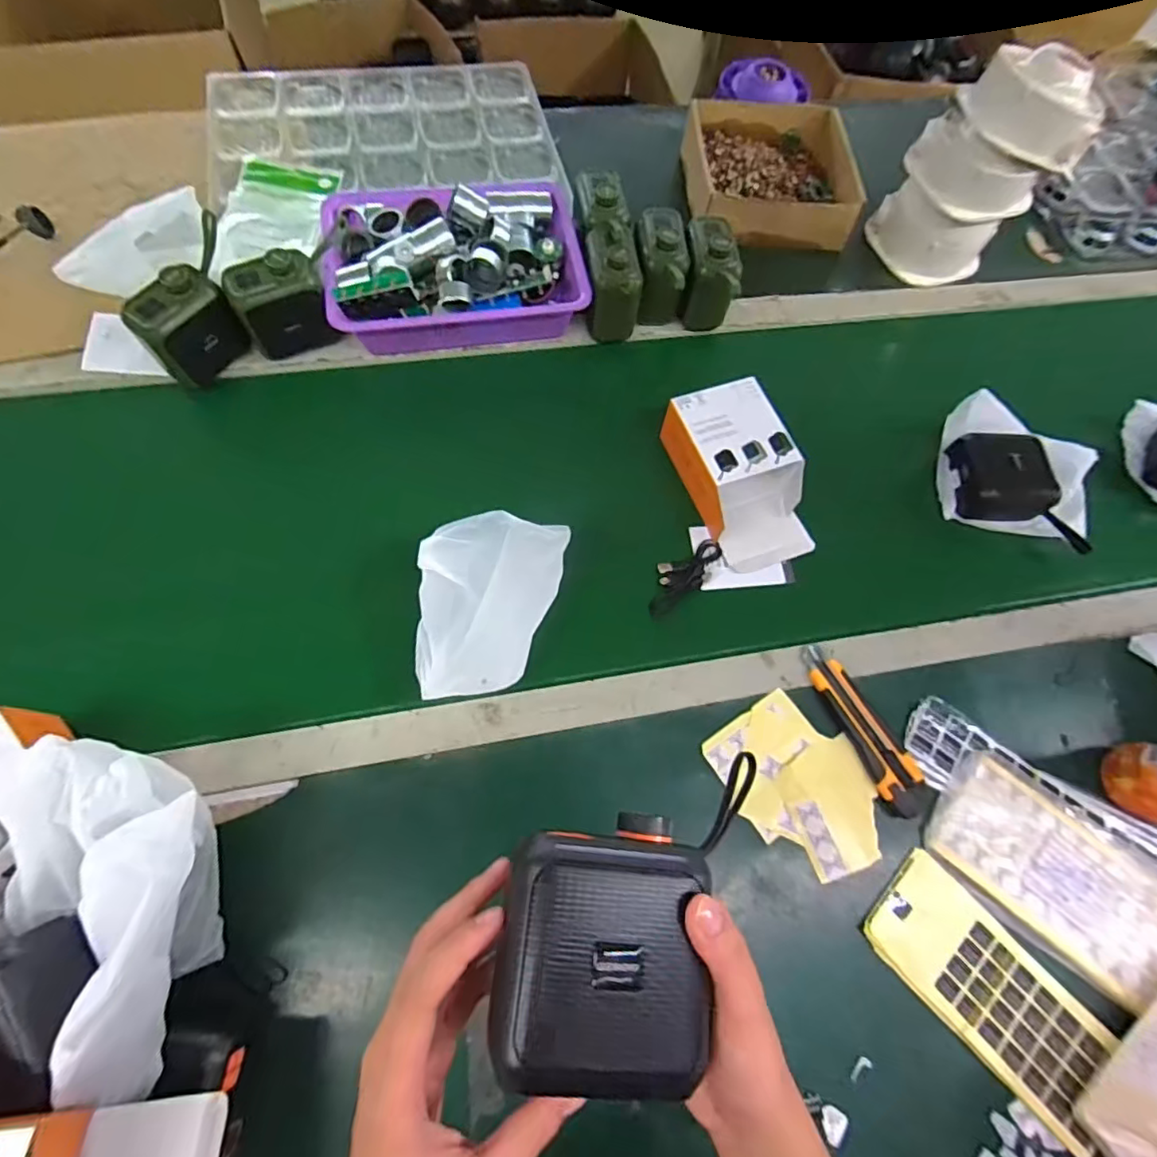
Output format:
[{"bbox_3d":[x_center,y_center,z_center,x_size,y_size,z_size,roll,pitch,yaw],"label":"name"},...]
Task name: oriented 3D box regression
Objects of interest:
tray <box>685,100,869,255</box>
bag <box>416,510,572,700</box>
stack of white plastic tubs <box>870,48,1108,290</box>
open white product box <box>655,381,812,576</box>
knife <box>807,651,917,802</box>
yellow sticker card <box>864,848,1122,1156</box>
[{"bbox_3d":[0.257,-0.551,0.775,0.215,0.059,0.224,-3,71,-2],"label":"tray"},{"bbox_3d":[-0.080,0.027,0.516,0.124,0.077,0.152,3,70,1],"label":"bag"},{"bbox_3d":[0.479,-0.488,0.697,0.143,0.203,0.125,-7,71,-3],"label":"stack of white plastic tubs"},{"bbox_3d":[0.169,-0.105,0.594,0.101,0.071,0.177,-18,72,-7],"label":"open white product box"},{"bbox_3d":[0.259,0.133,0.523,0.039,0.016,0.157,-21,72,-8],"label":"knife"},{"bbox_3d":[0.326,0.324,0.456,0.090,0.010,0.193,-42,76,-14],"label":"yellow sticker card"}]

